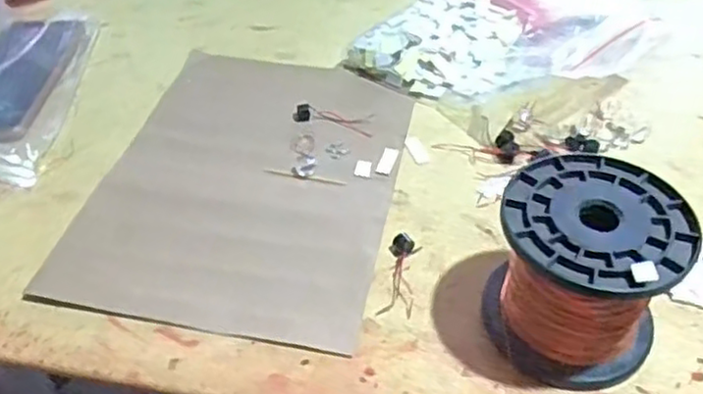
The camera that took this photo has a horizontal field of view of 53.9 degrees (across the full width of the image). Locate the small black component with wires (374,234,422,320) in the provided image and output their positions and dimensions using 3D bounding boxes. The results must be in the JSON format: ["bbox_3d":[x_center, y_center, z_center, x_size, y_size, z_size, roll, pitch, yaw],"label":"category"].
[{"bbox_3d":[0.031,0.048,0.433,0.020,0.008,0.060,7,46,8],"label":"small black component with wires"}]

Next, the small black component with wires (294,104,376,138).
[{"bbox_3d":[-0.014,-0.062,0.549,0.064,0.008,0.023,10,49,11],"label":"small black component with wires"}]

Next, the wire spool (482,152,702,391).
[{"bbox_3d":[0.126,0.040,0.380,0.093,0.087,0.095,0,45,0],"label":"wire spool"}]

